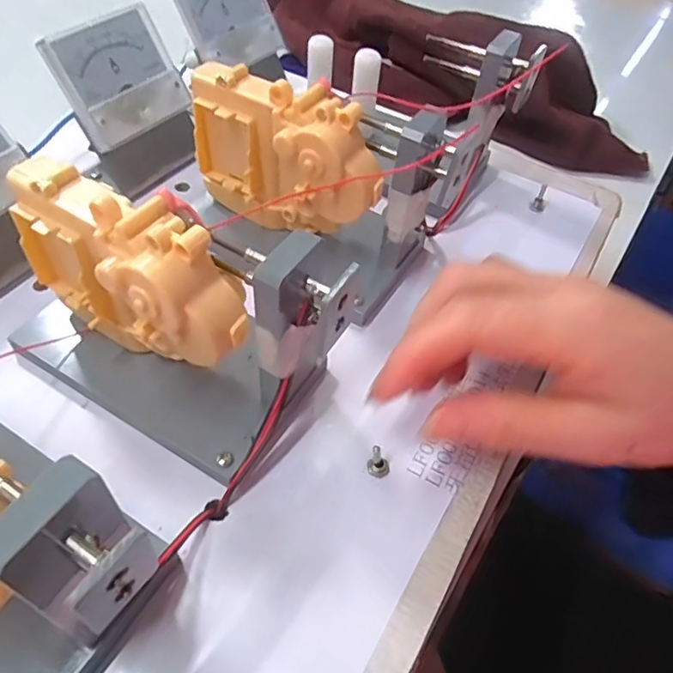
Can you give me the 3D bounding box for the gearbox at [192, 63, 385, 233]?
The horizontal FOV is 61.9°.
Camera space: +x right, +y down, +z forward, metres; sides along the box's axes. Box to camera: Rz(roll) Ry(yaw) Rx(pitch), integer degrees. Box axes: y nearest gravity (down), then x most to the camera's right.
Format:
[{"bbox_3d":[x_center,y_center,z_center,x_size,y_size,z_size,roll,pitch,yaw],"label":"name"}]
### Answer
[{"bbox_3d":[-0.024,-0.082,0.264,0.094,0.068,0.031,27,54,16],"label":"gearbox"}]

